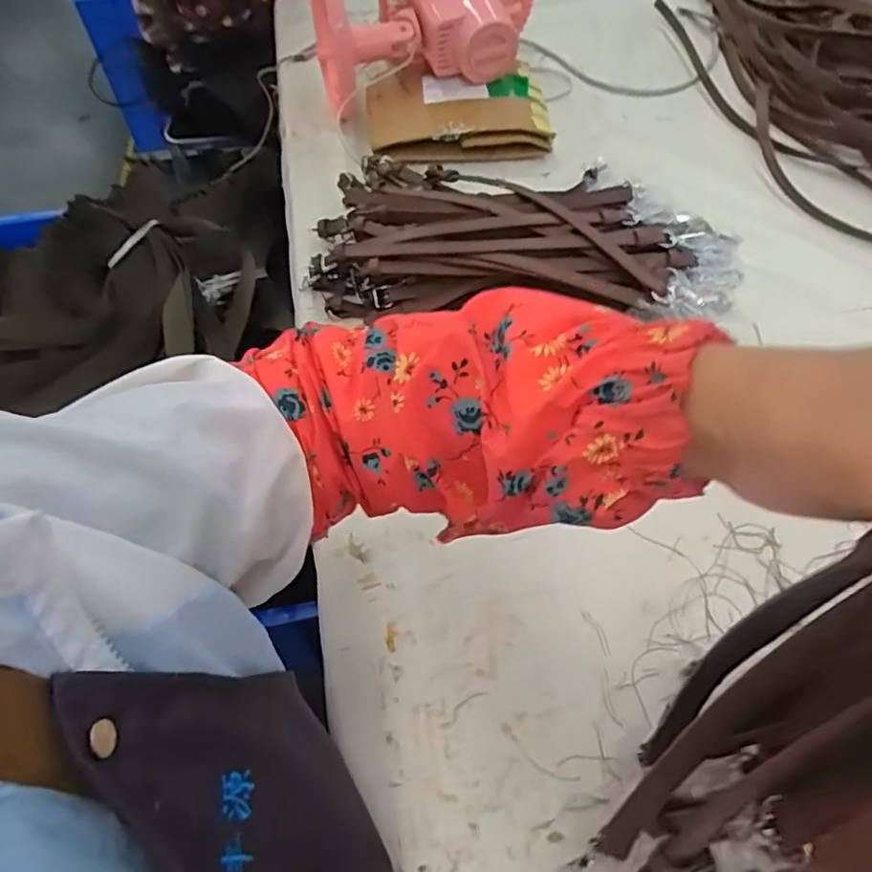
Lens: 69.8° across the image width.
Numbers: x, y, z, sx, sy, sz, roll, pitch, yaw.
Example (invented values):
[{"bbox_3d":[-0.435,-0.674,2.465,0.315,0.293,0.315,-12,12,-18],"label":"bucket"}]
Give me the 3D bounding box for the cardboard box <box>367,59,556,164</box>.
[{"bbox_3d":[0.028,-0.428,0.839,0.237,0.074,0.160,-11,54,-3],"label":"cardboard box"}]

